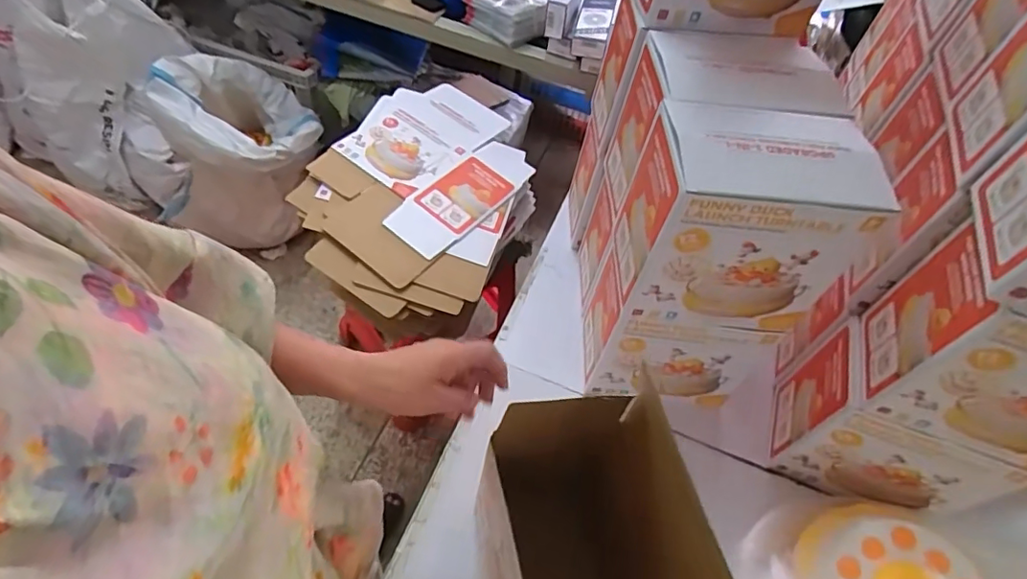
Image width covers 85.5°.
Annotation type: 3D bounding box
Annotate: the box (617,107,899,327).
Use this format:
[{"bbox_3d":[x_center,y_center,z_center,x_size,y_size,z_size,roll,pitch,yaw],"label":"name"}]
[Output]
[{"bbox_3d":[0.228,-0.070,0.578,0.200,0.199,0.134,3,51,-3],"label":"box"}]

